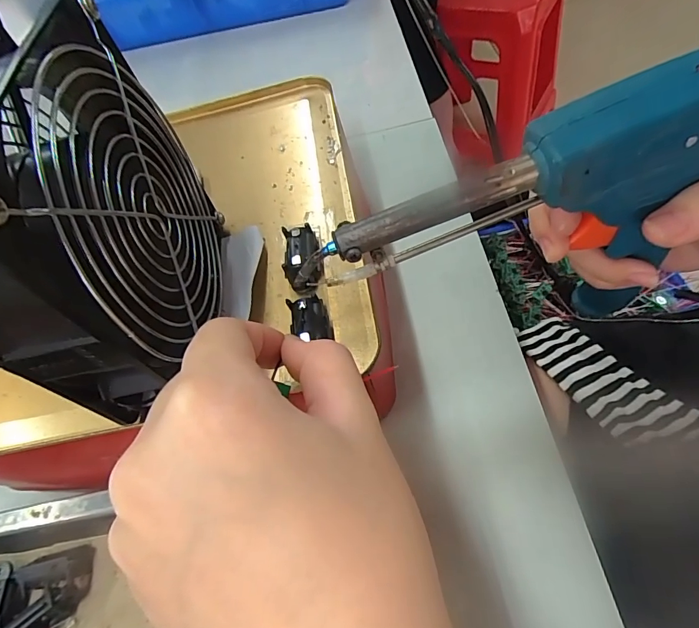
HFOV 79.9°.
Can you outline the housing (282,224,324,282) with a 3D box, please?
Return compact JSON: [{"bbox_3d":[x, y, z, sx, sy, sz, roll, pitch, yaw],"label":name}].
[{"bbox_3d":[-0.024,-0.027,0.210,0.018,0.015,0.035,-13,57,4],"label":"housing"}]

